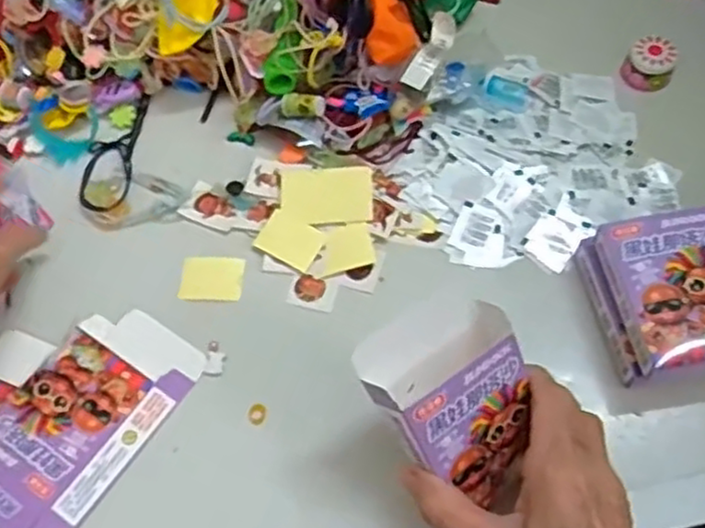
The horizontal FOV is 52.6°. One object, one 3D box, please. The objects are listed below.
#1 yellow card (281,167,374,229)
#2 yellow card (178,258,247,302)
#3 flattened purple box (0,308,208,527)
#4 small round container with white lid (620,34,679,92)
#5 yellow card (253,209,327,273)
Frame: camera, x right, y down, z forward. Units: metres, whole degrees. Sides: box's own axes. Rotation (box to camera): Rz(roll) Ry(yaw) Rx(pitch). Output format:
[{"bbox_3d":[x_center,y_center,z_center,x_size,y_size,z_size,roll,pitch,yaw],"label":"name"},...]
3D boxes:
[{"bbox_3d":[-0.018,-0.045,0.472,0.059,0.008,0.040,0,63,3],"label":"yellow card"},{"bbox_3d":[-0.090,0.009,0.459,0.040,0.004,0.029,2,63,4],"label":"yellow card"},{"bbox_3d":[-0.162,0.093,0.417,0.084,0.009,0.148,32,69,17],"label":"flattened purple box"},{"bbox_3d":[0.210,-0.143,0.503,0.033,0.019,0.034,-1,67,2],"label":"small round container with white lid"},{"bbox_3d":[-0.041,-0.016,0.466,0.042,0.004,0.030,26,76,17],"label":"yellow card"}]

